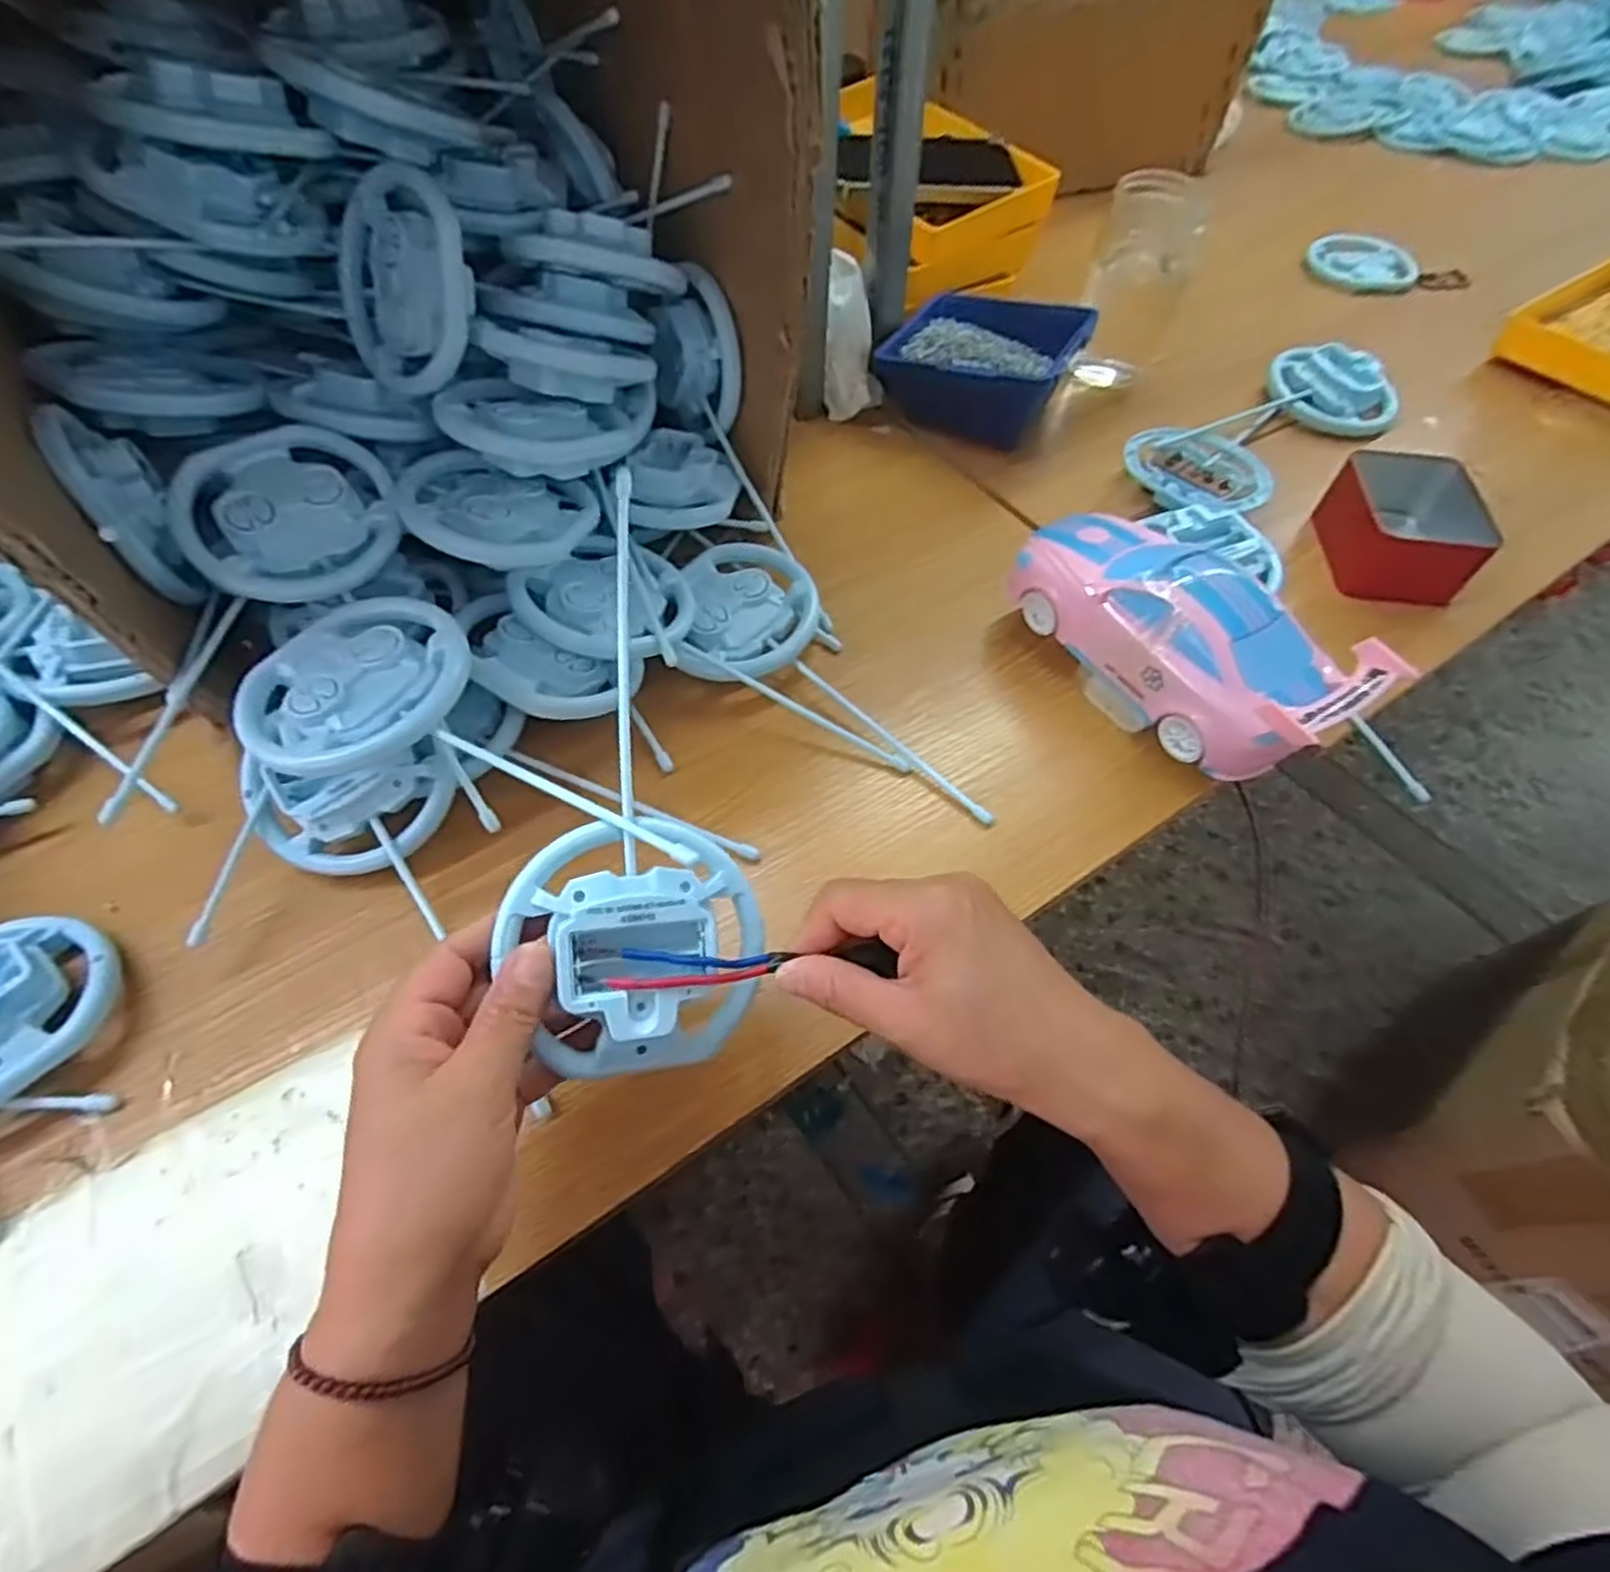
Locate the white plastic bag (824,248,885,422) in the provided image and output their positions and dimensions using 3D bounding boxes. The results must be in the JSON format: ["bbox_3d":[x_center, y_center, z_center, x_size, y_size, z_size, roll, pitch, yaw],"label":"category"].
[{"bbox_3d":[0.038,-0.353,0.621,0.045,0.114,0.026,-6,25,-4],"label":"white plastic bag"}]

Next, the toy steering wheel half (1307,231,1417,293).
[{"bbox_3d":[0.553,-0.519,0.782,0.096,0.015,0.092,19,58,10],"label":"toy steering wheel half"}]

